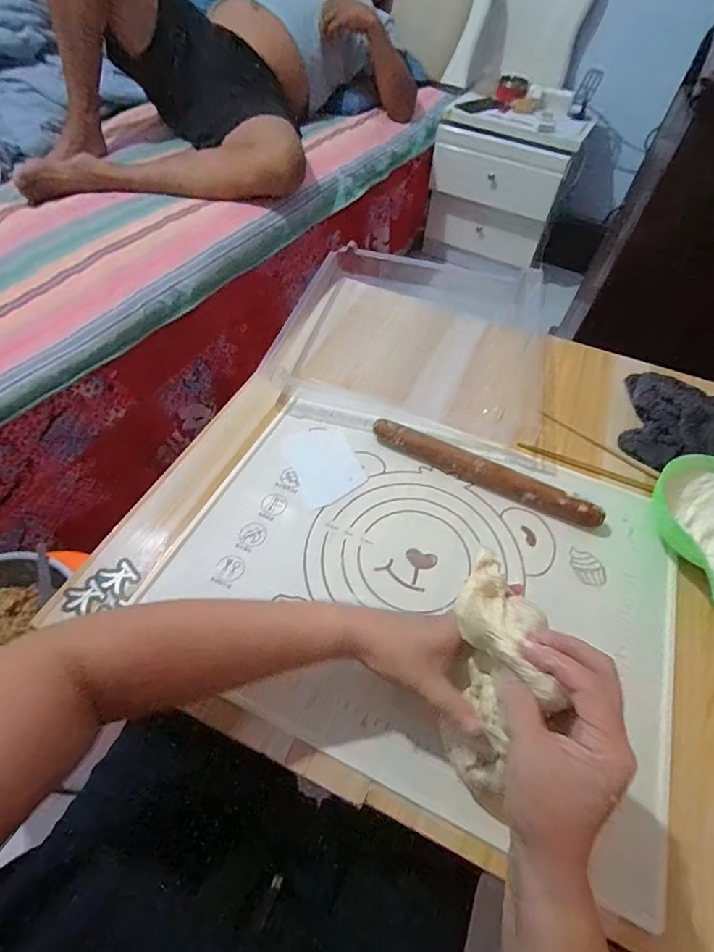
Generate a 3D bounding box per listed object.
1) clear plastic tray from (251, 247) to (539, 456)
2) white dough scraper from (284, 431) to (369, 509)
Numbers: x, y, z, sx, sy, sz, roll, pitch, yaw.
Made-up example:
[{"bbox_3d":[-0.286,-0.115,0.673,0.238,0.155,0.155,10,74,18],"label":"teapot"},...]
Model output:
[{"bbox_3d":[0.108,-0.248,0.723,0.381,0.041,0.438,15,54,8],"label":"clear plastic tray"},{"bbox_3d":[-0.041,-0.016,0.567,0.081,0.004,0.114,-21,57,-18],"label":"white dough scraper"}]

